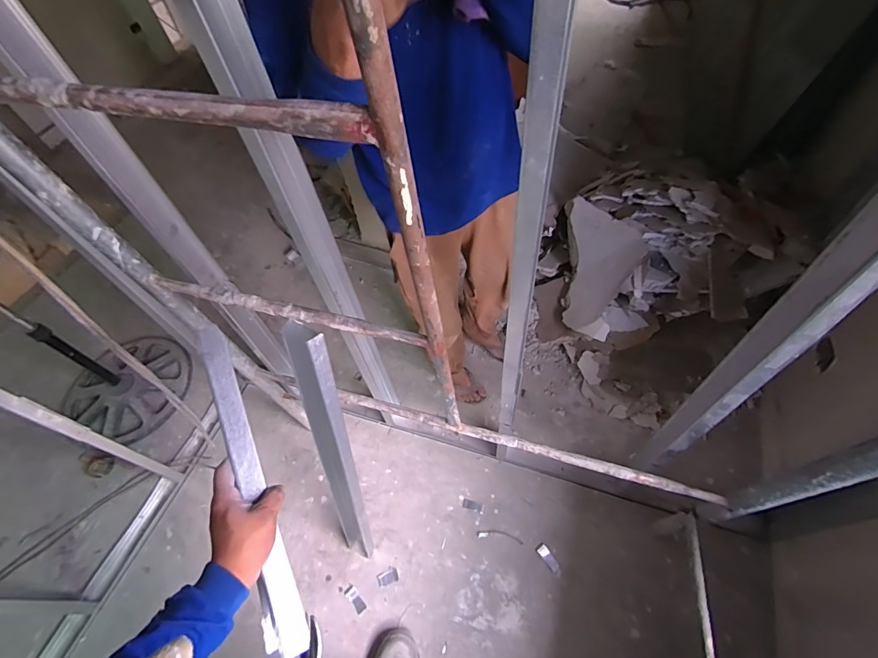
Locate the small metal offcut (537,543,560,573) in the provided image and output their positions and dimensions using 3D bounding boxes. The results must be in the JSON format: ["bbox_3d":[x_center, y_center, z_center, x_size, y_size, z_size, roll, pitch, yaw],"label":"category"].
[{"bbox_3d":[0.339,0.707,1.274,0.034,0.011,0.079,-34,59,-17],"label":"small metal offcut"}]

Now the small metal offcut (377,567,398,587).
[{"bbox_3d":[-0.159,0.765,1.274,0.063,0.004,0.041,-18,56,-7],"label":"small metal offcut"}]

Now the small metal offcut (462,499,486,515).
[{"bbox_3d":[0.113,0.574,1.337,0.069,0.004,0.027,13,58,14],"label":"small metal offcut"}]

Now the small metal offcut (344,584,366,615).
[{"bbox_3d":[-0.247,0.802,1.227,0.033,0.004,0.080,-39,61,-20],"label":"small metal offcut"}]

